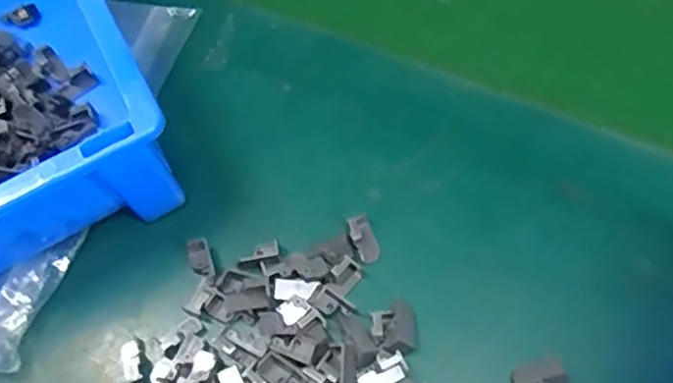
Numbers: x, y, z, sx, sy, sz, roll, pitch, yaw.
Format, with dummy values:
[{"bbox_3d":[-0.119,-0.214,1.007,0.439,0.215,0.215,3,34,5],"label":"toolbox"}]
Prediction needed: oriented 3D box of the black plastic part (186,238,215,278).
[{"bbox_3d":[-0.066,0.033,0.302,0.010,0.009,0.018,-16,58,-5],"label":"black plastic part"}]

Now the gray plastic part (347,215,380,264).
[{"bbox_3d":[0.013,0.022,0.299,0.011,0.008,0.022,-22,59,-8],"label":"gray plastic part"}]

